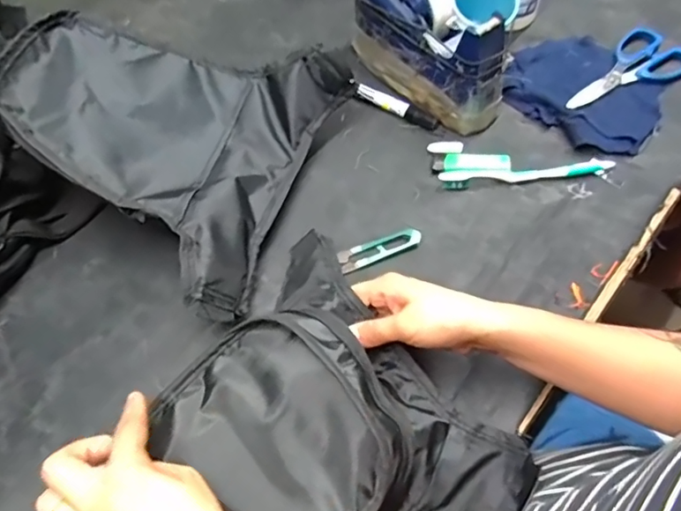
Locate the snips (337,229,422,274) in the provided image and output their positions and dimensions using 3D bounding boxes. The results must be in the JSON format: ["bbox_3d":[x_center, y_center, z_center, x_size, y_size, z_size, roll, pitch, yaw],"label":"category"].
[{"bbox_3d":[0.039,-0.005,0.510,0.082,0.010,0.025,-17,60,-7],"label":"snips"}]

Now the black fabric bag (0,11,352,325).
[{"bbox_3d":[-0.167,-0.122,0.477,0.287,0.079,0.272,26,58,-10],"label":"black fabric bag"}]

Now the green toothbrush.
[{"bbox_3d":[0.195,-0.086,0.539,0.178,0.010,0.020,-6,59,0],"label":"green toothbrush"}]

